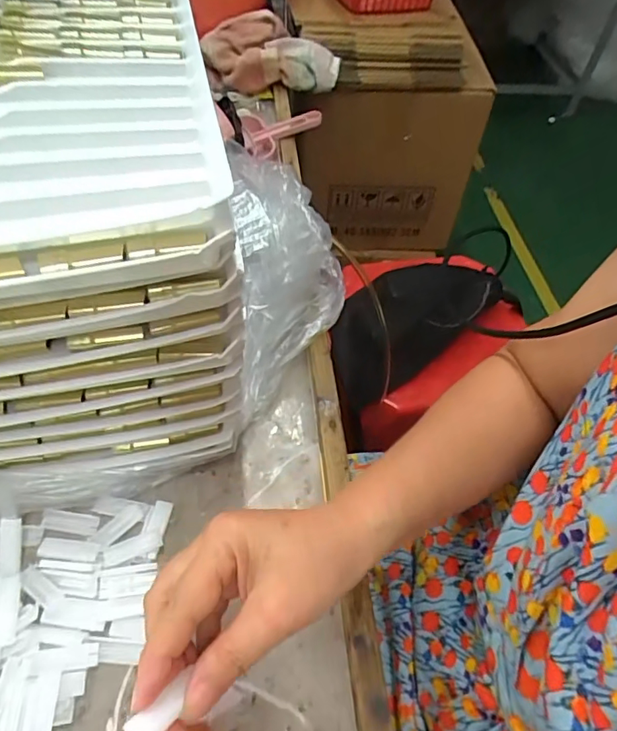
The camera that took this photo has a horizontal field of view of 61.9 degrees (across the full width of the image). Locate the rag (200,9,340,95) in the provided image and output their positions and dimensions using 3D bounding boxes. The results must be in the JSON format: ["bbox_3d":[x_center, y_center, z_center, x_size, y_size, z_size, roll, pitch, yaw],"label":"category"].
[{"bbox_3d":[-0.054,-0.435,0.726,0.184,0.084,0.096,-14,55,-16],"label":"rag"}]

